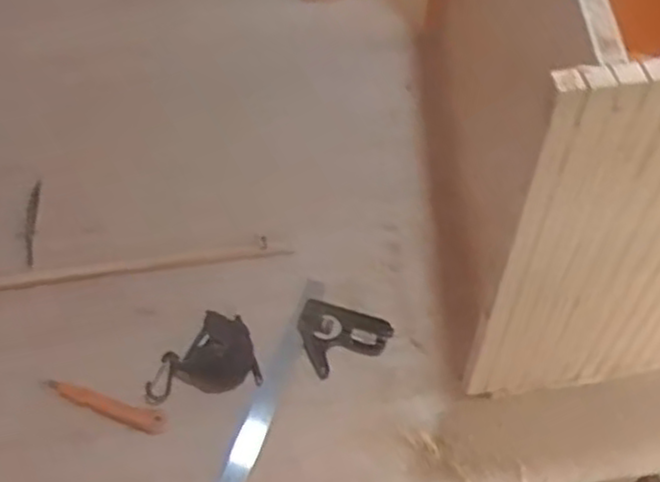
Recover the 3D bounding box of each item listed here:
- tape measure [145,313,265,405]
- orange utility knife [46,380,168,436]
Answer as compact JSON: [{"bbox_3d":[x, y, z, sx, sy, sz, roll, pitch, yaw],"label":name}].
[{"bbox_3d":[-0.147,0.125,0.837,0.126,0.044,0.089,-10,56,-5],"label":"tape measure"},{"bbox_3d":[-0.247,0.180,0.826,0.146,0.007,0.024,17,58,12],"label":"orange utility knife"}]

